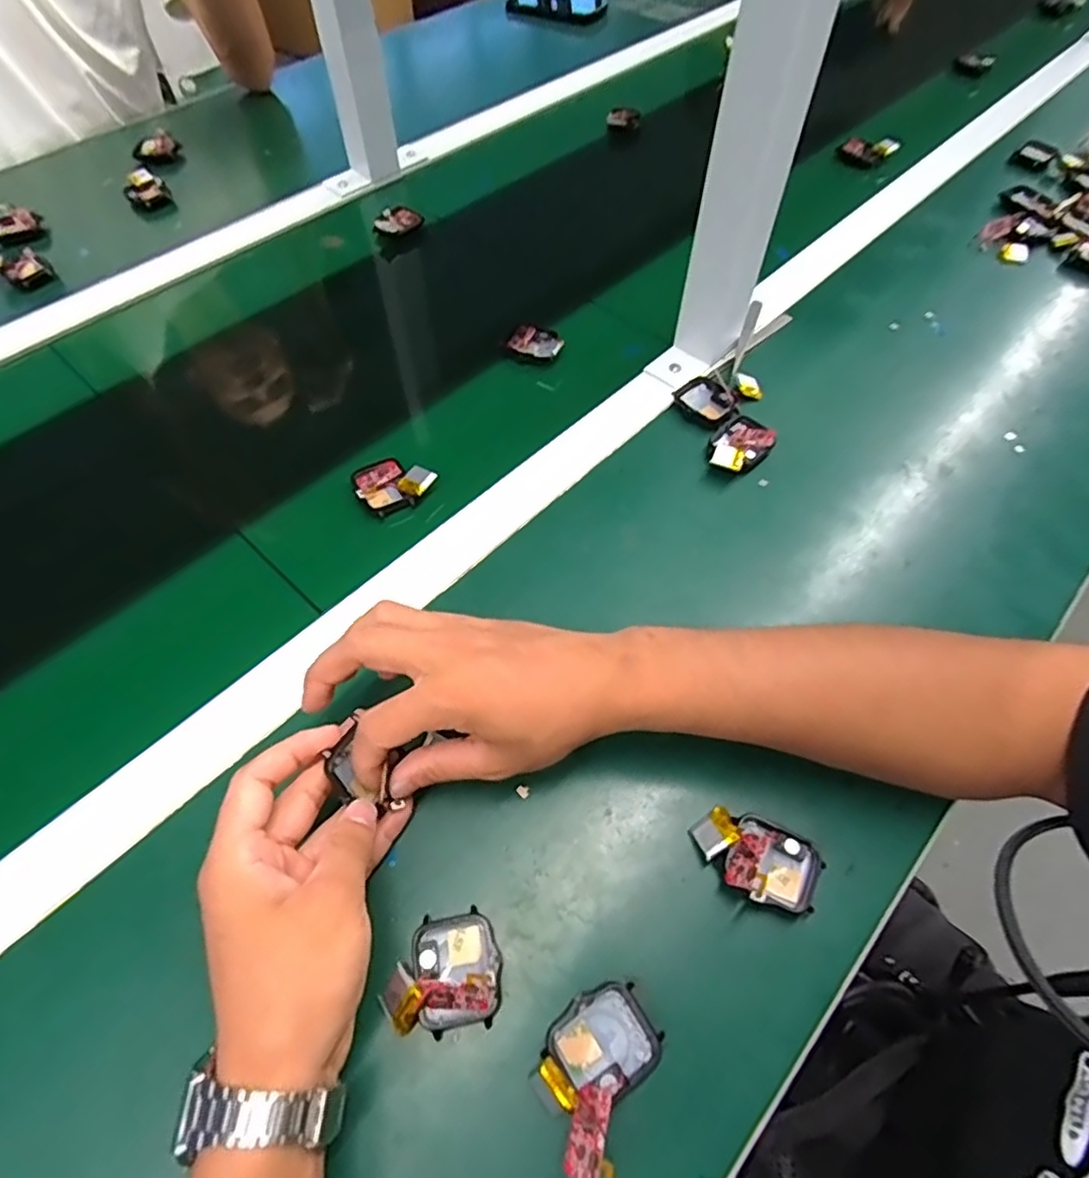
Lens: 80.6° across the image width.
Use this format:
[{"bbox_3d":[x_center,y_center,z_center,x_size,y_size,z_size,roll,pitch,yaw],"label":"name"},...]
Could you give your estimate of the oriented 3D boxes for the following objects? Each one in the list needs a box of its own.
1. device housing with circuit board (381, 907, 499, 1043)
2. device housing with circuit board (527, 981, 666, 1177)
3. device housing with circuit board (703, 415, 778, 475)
[{"bbox_3d":[-0.047,0.175,0.292,0.051,0.018,0.045,-9,59,-5],"label":"device housing with circuit board"},{"bbox_3d":[0.021,0.207,0.275,0.044,0.020,0.067,28,62,16],"label":"device housing with circuit board"},{"bbox_3d":[0.144,-0.108,0.476,0.039,0.015,0.058,39,66,21],"label":"device housing with circuit board"}]

